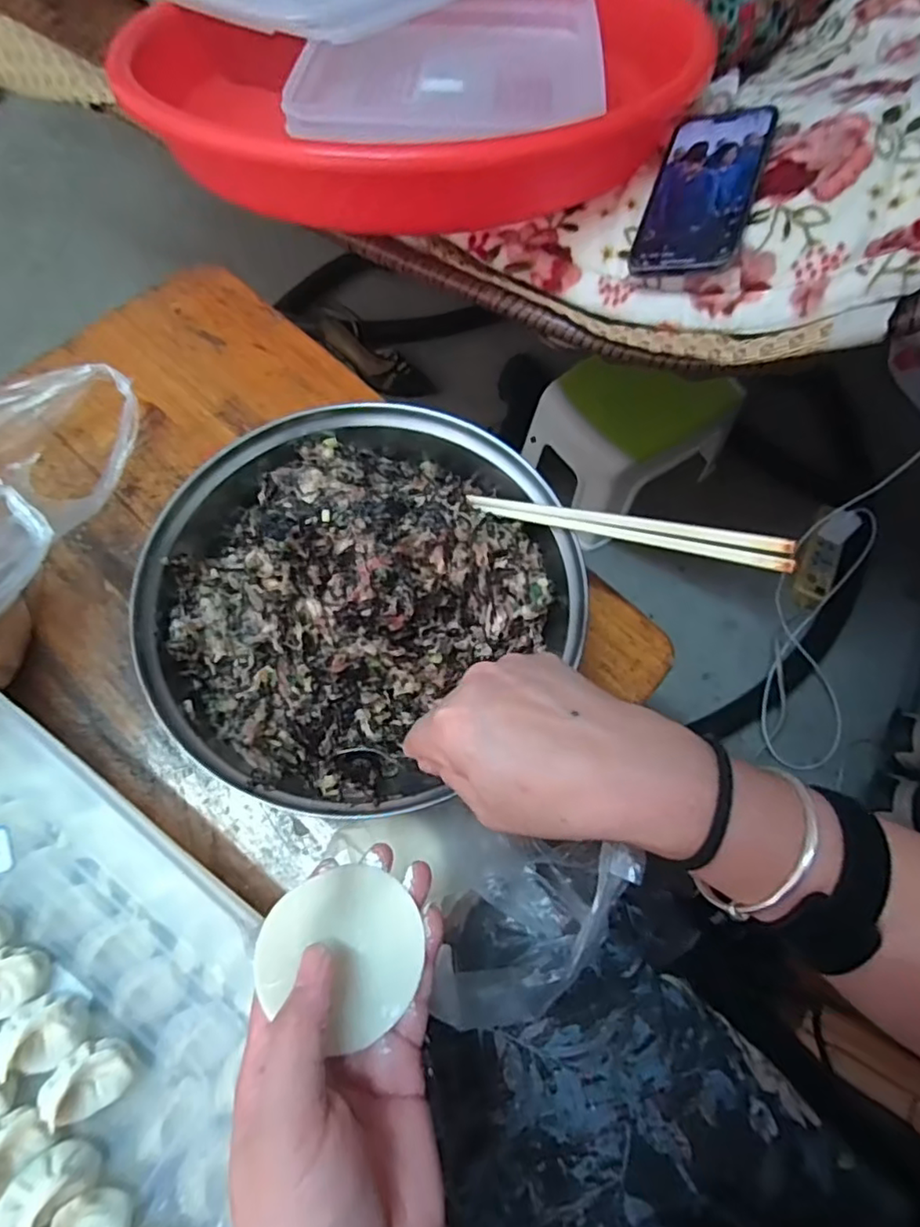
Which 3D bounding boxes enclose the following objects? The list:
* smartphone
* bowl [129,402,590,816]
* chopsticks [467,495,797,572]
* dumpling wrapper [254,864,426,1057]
[{"bbox_3d":[0.189,-0.330,0.479,0.080,0.008,0.159,13,74,29],"label":"smartphone"},{"bbox_3d":[-0.063,-0.011,0.411,0.260,0.076,0.250,1,67,-2],"label":"bowl"},{"bbox_3d":[0.092,-0.054,0.379,0.209,0.012,0.018,18,64,38],"label":"chopsticks"},{"bbox_3d":[-0.050,0.144,0.267,0.069,0.004,0.063,9,67,-22],"label":"dumpling wrapper"}]

